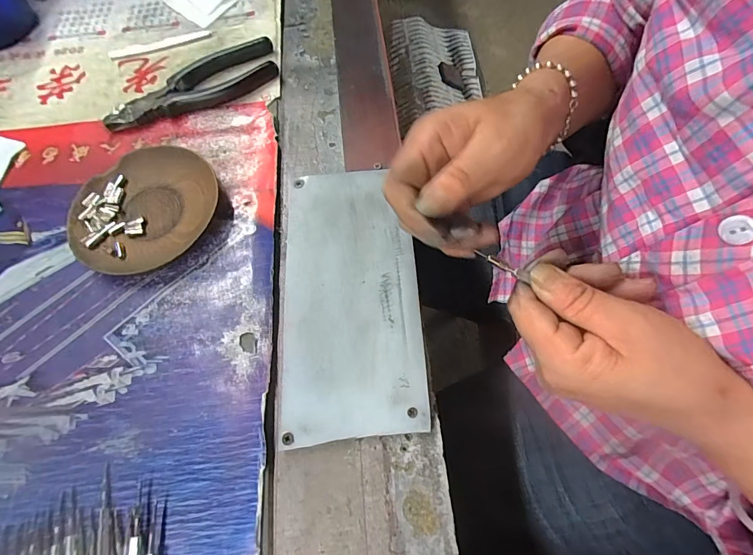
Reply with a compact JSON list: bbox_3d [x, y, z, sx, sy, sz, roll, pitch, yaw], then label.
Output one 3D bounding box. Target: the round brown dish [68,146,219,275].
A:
[{"bbox_3d":[-0.183,-0.054,0.311,0.104,0.015,0.112,-1,66,3],"label":"round brown dish"}]

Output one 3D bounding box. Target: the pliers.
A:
[{"bbox_3d":[-0.172,-0.179,0.367,0.162,0.016,0.050,-24,67,-7],"label":"pliers"}]

